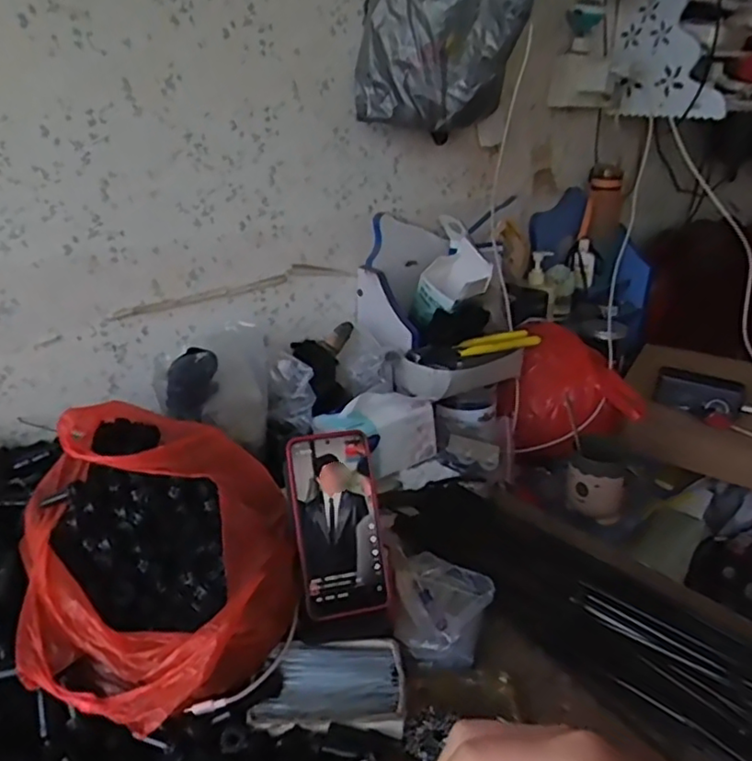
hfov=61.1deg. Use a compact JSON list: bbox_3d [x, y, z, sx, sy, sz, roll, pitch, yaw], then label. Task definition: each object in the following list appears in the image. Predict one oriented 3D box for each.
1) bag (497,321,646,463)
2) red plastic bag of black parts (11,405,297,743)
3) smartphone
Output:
[{"bbox_3d":[0.298,0.023,0.999,0.204,0.168,0.174,3,25,8],"label":"bag"},{"bbox_3d":[-0.189,0.153,0.574,0.221,0.152,0.288,-10,26,-18],"label":"red plastic bag of black parts"},{"bbox_3d":[-0.035,0.132,0.589,0.080,0.163,0.009,-7,-8,-14],"label":"smartphone"}]

